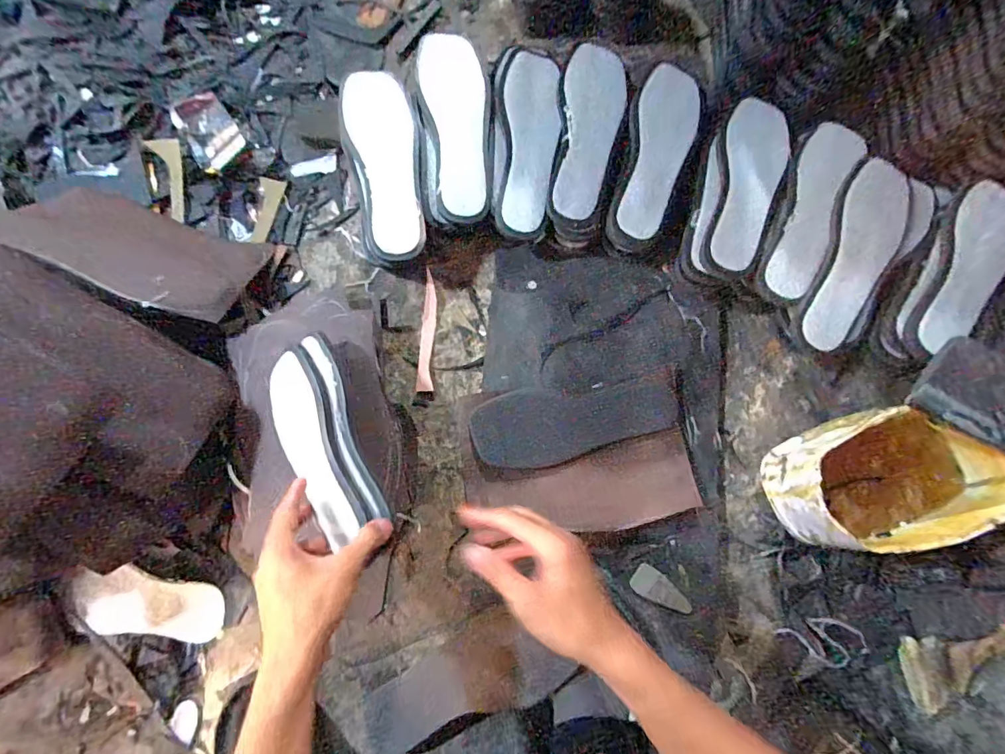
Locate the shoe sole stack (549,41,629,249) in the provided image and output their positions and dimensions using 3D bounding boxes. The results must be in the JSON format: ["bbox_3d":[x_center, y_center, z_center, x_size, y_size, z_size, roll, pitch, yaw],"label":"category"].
[{"bbox_3d":[0.108,-0.298,0.584,0.083,0.044,0.261,8,84,2],"label":"shoe sole stack"}]

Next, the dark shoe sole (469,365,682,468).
[{"bbox_3d":[0.091,0.050,0.560,0.251,0.009,0.090,-11,77,-2],"label":"dark shoe sole"}]

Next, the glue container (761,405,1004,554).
[{"bbox_3d":[0.394,0.100,0.487,0.198,0.128,0.127,-8,83,0],"label":"glue container"}]

